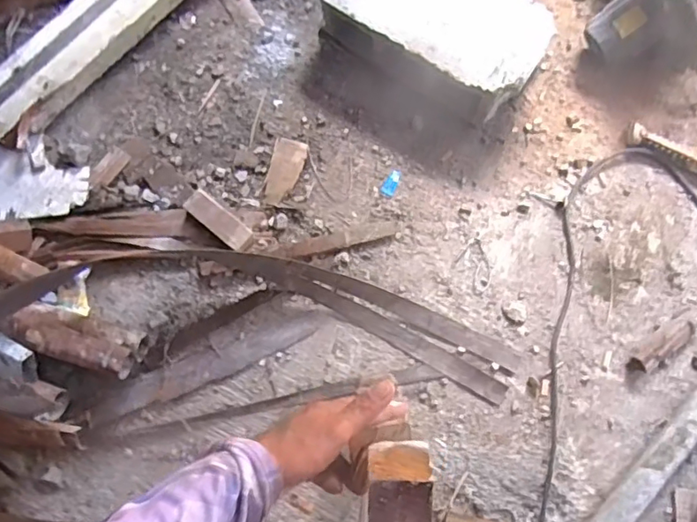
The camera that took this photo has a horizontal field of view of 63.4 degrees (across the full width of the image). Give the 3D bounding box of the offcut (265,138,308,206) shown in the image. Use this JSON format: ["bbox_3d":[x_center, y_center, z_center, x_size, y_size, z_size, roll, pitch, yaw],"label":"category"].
[{"bbox_3d":[-0.117,-0.163,1.038,0.058,0.012,0.129,13,77,3],"label":"offcut"}]

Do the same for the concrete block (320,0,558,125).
[{"bbox_3d":[0.146,-0.428,1.038,0.401,0.128,0.231,37,80,8],"label":"concrete block"}]

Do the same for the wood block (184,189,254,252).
[{"bbox_3d":[-0.225,-0.069,0.989,0.124,0.052,0.046,38,80,8],"label":"wood block"}]

